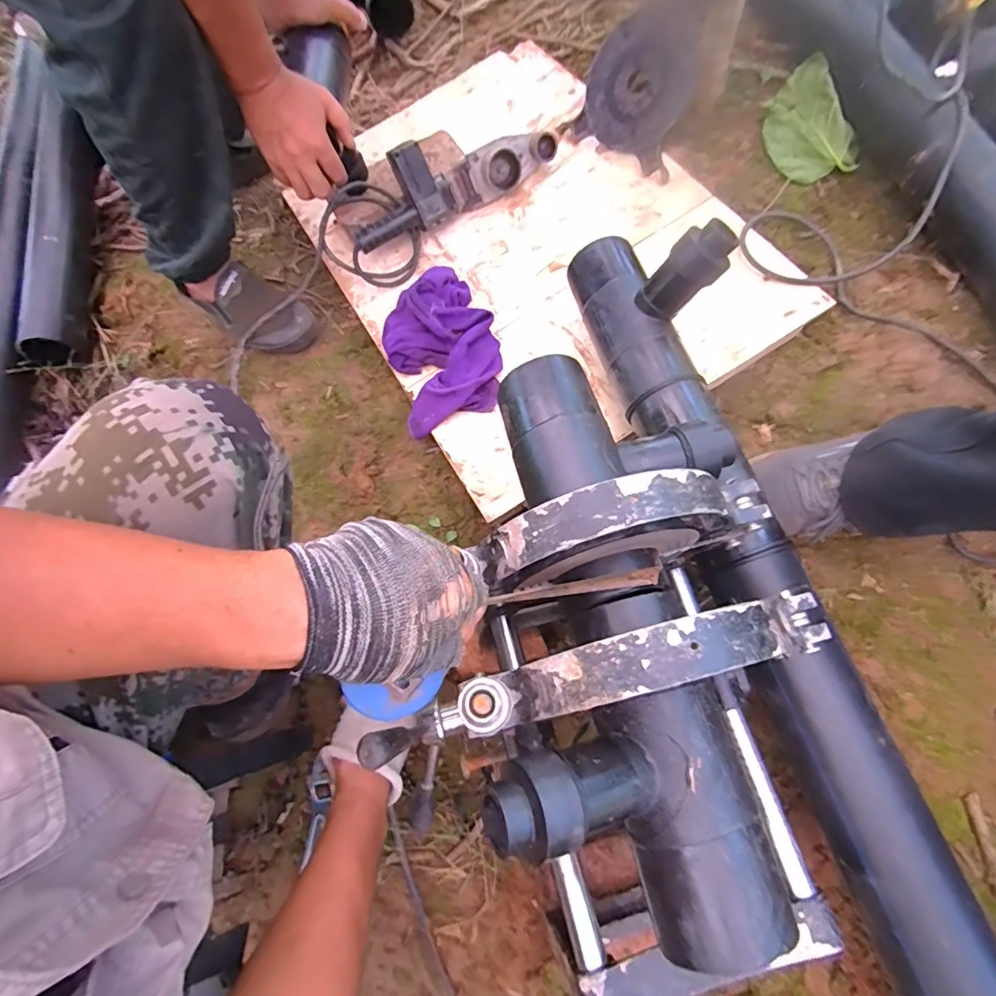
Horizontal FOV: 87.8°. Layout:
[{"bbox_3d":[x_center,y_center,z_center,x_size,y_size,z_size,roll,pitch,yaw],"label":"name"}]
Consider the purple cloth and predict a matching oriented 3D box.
[{"bbox_3d":[-0.082,-0.217,0.733,0.147,0.060,0.219,-18,70,-4],"label":"purple cloth"}]

